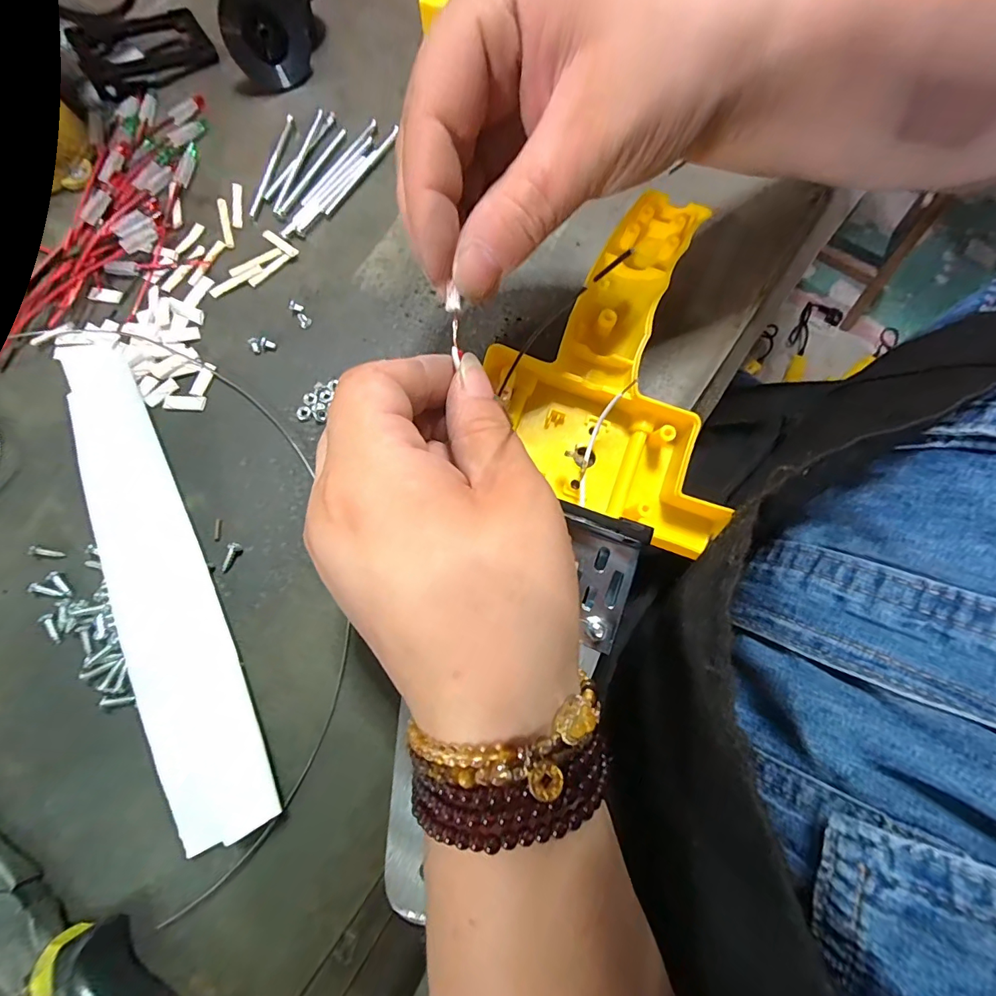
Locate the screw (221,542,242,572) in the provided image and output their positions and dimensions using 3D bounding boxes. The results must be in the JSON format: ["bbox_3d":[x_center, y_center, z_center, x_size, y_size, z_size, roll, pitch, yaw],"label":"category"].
[{"bbox_3d":[-0.124,0.027,0.211,0.005,0.004,0.014,10,76,4],"label":"screw"}]

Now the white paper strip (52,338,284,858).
[{"bbox_3d":[-0.162,0.028,0.205,0.047,0.018,0.242,-28,77,-7],"label":"white paper strip"}]

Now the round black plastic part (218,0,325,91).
[{"bbox_3d":[-0.134,-0.296,0.279,0.036,0.038,0.081,12,76,5],"label":"round black plastic part"}]

